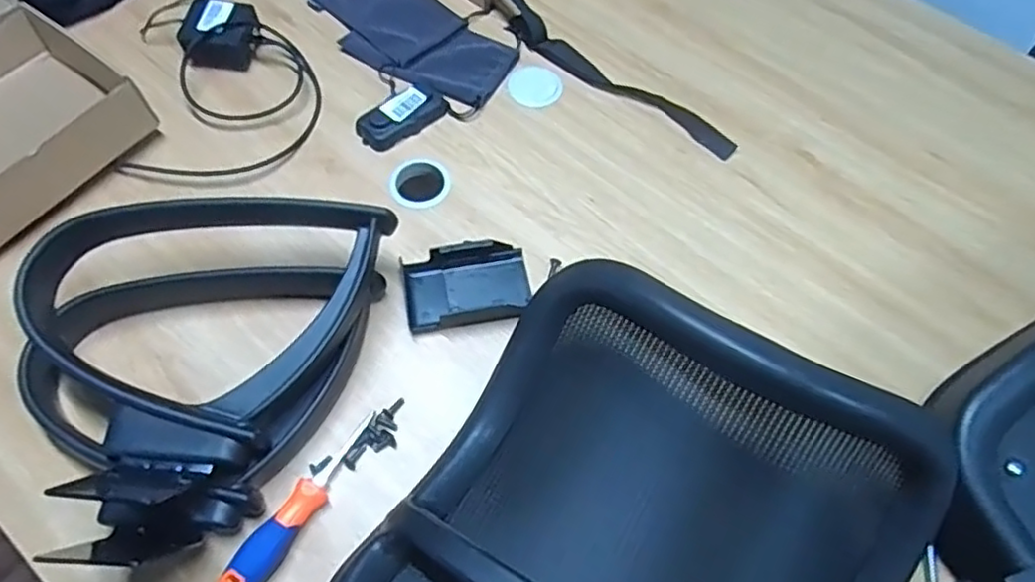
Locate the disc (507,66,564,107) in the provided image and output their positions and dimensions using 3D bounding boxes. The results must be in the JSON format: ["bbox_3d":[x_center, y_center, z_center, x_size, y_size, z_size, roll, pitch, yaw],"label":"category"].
[{"bbox_3d":[0.023,-0.256,0.818,0.066,0.004,0.060,1,62,-2],"label":"disc"}]

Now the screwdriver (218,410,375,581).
[{"bbox_3d":[-0.181,0.179,0.556,0.027,0.027,0.177,30,65,13],"label":"screwdriver"}]

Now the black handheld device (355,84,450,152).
[{"bbox_3d":[-0.135,-0.205,0.773,0.106,0.023,0.053,-36,69,-19],"label":"black handheld device"}]

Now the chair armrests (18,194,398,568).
[{"bbox_3d":[-0.295,0.046,0.584,0.263,0.105,0.314,17,63,7],"label":"chair armrests"}]

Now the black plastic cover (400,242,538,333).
[{"bbox_3d":[-0.049,-0.004,0.665,0.129,0.034,0.092,-11,63,-8],"label":"black plastic cover"}]

